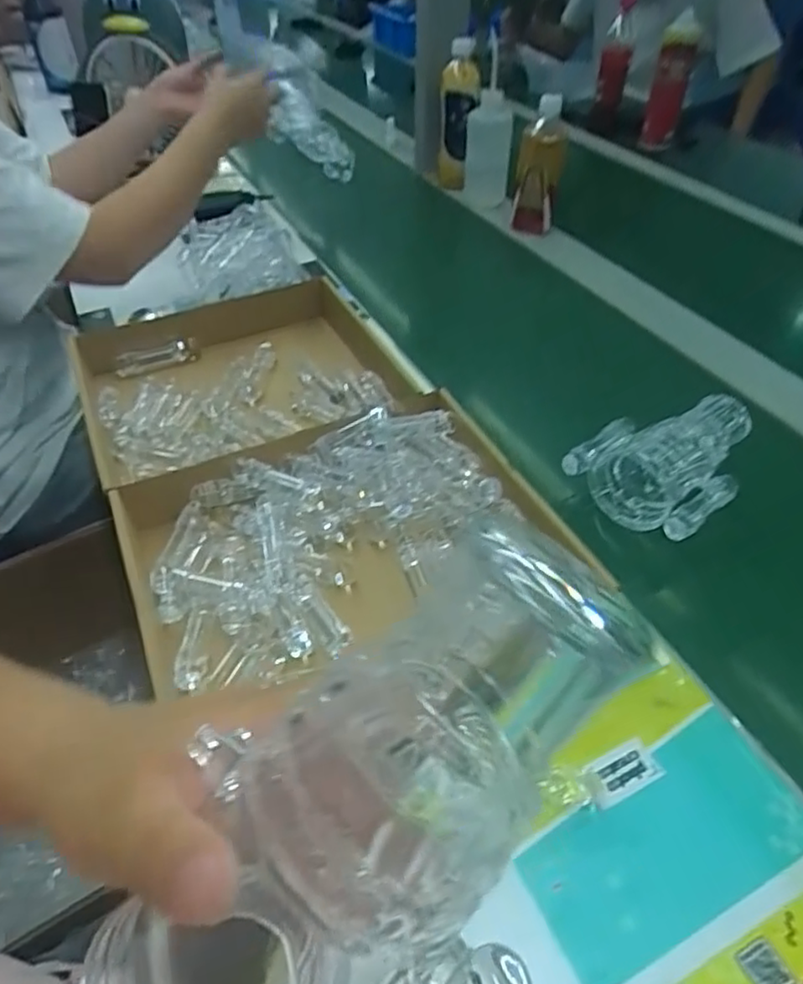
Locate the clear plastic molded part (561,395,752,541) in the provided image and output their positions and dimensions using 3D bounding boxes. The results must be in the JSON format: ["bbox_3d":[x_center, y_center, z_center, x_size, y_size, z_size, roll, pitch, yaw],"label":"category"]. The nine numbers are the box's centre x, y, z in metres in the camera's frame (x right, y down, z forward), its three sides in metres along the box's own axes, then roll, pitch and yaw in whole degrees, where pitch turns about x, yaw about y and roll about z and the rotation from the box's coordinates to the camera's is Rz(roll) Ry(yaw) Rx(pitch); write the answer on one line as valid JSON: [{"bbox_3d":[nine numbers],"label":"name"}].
[{"bbox_3d":[0.255,-0.034,0.603,0.185,0.043,0.122,-31,53,-26],"label":"clear plastic molded part"}]

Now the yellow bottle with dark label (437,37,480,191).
[{"bbox_3d":[0.093,-0.627,1.096,0.063,0.206,0.072,5,46,5],"label":"yellow bottle with dark label"}]

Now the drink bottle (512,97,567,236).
[{"bbox_3d":[0.208,-0.493,0.976,0.061,0.177,0.054,5,46,5],"label":"drink bottle"}]

